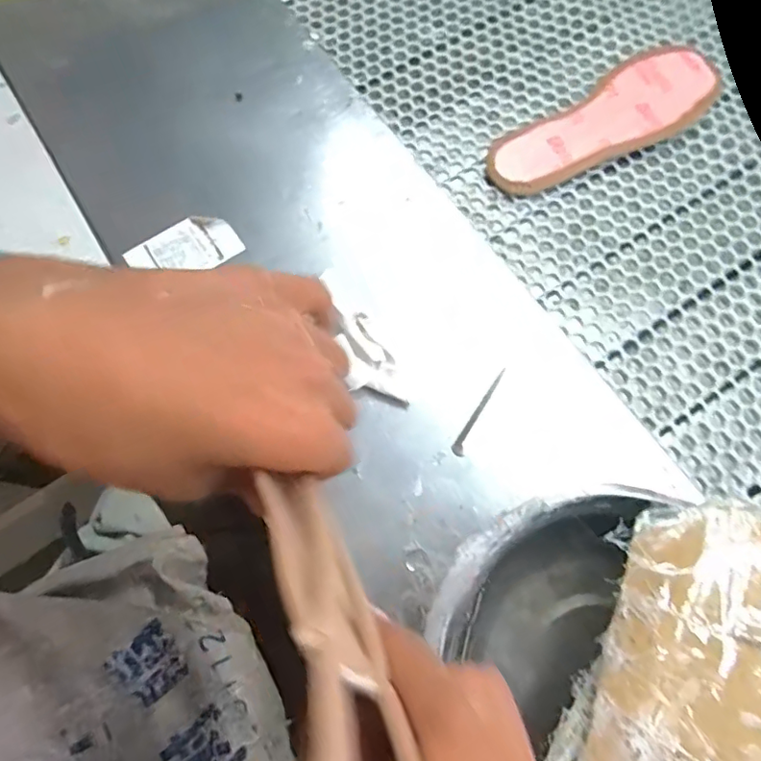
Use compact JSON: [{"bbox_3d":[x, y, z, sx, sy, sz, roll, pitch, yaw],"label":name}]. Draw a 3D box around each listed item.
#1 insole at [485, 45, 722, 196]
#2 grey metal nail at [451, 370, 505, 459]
[{"bbox_3d":[0.199,-0.224,0.463,0.227,0.020,0.078,-31,74,-11],"label":"insole"},{"bbox_3d":[0.068,0.021,0.364,0.008,0.006,0.069,30,73,9],"label":"grey metal nail"}]

